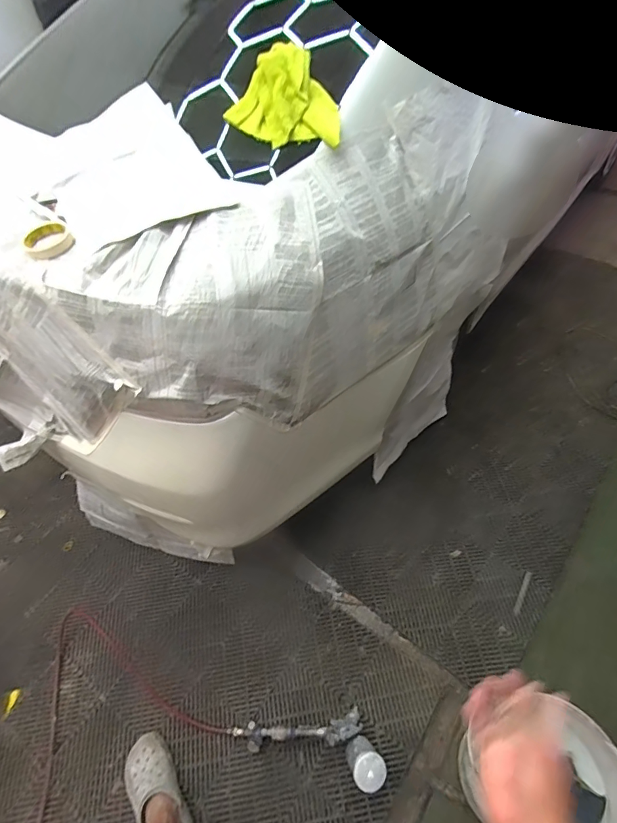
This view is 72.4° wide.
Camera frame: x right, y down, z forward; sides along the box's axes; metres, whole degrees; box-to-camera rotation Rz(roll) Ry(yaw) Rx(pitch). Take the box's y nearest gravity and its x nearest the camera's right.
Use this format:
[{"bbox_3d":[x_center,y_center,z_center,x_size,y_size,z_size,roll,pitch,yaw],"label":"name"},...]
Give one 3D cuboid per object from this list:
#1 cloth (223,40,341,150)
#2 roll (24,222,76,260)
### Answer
[{"bbox_3d":[-0.029,-0.628,0.865,0.235,0.034,0.193,36,97,8],"label":"cloth"},{"bbox_3d":[-0.492,-0.322,0.798,0.082,0.030,0.082,-33,57,-21],"label":"roll"}]

